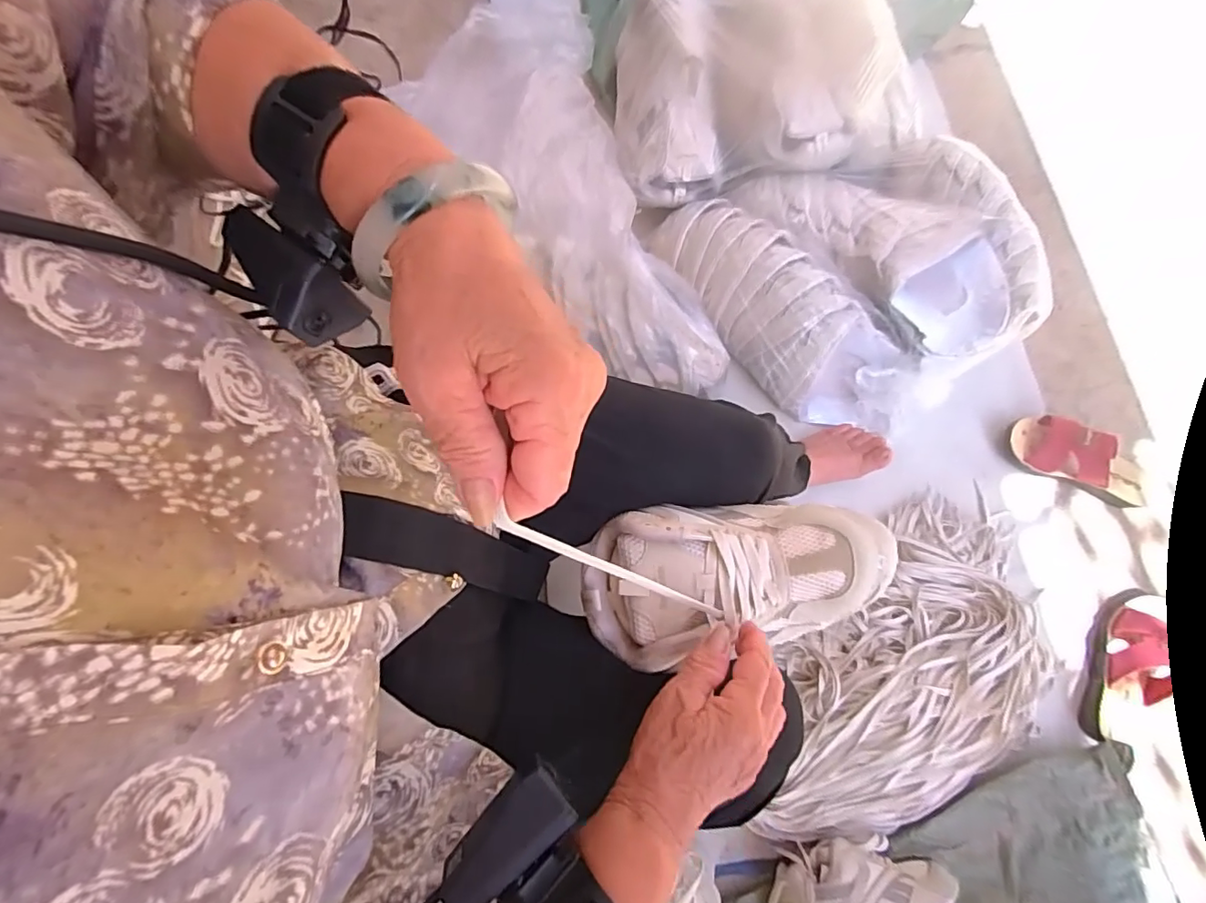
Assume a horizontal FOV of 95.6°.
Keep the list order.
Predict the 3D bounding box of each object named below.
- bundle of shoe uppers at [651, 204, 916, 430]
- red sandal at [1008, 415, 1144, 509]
[{"bbox_3d":[0.260,-0.186,0.786,0.447,0.137,0.147,41,81,-6],"label":"bundle of shoe uppers"},{"bbox_3d":[0.729,0.005,0.834,0.195,0.082,0.088,20,79,4],"label":"red sandal"}]

